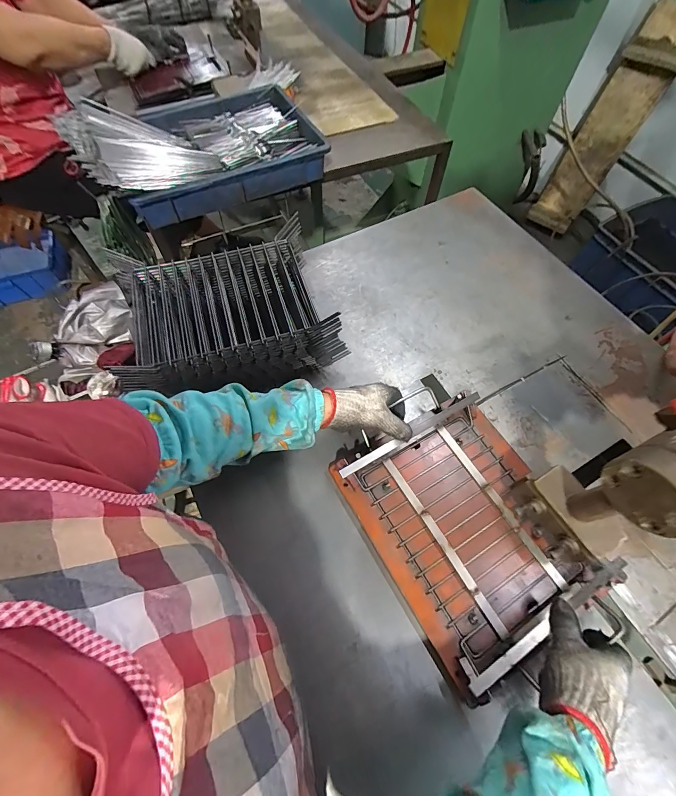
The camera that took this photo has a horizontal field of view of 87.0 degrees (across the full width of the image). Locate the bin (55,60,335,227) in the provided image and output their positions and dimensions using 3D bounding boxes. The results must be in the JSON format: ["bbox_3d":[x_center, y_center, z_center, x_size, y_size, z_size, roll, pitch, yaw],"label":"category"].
[{"bbox_3d":[-0.300,-0.610,0.838,0.557,0.132,0.383,-27,66,-15],"label":"bin"}]

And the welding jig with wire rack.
[{"bbox_3d":[0.170,0.155,0.465,0.245,0.037,0.298,-27,66,-15],"label":"welding jig with wire rack"}]

